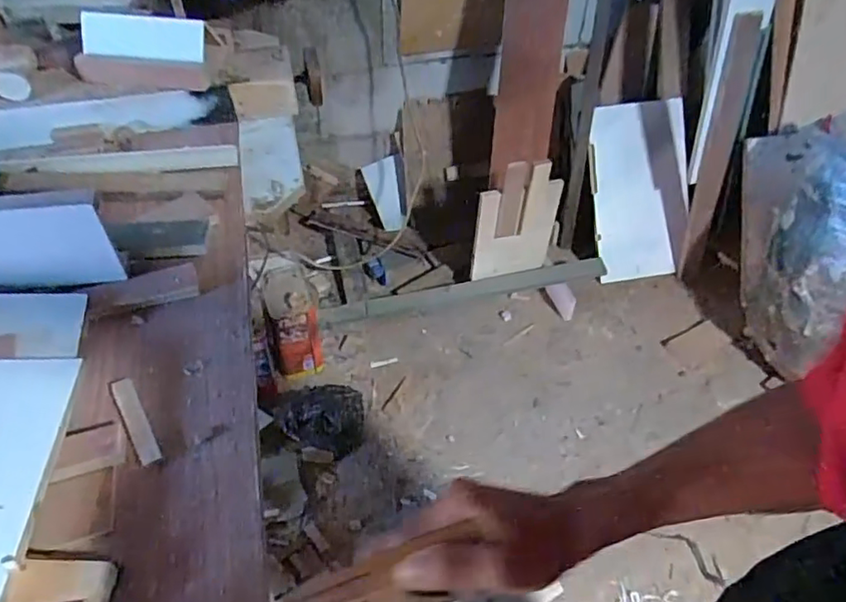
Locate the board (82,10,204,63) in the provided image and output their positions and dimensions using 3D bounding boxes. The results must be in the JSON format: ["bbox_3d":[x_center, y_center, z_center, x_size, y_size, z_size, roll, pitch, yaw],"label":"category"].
[{"bbox_3d":[-0.435,-0.404,0.910,0.200,0.022,0.071,7,85,7],"label":"board"}]

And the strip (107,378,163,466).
[{"bbox_3d":[-0.288,0.116,0.593,0.022,0.009,0.113,-26,53,-24],"label":"strip"}]

